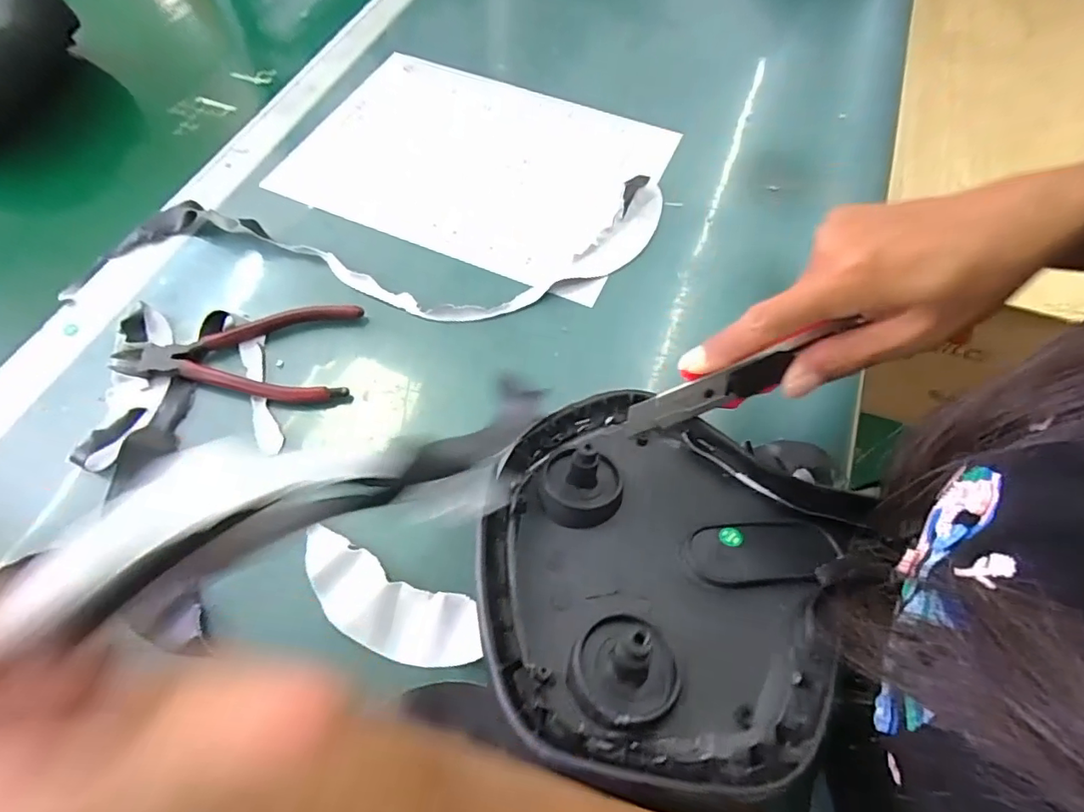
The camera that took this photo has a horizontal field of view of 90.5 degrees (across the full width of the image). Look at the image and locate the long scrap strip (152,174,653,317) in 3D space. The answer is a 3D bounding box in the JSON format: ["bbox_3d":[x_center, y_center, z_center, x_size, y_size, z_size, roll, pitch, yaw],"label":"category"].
[{"bbox_3d":[-0.095,-0.114,0.392,0.381,0.015,0.122,-5,62,-3],"label":"long scrap strip"}]

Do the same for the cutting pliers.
[{"bbox_3d":[-0.201,-0.033,0.356,0.151,0.012,0.073,-3,63,-1],"label":"cutting pliers"}]

